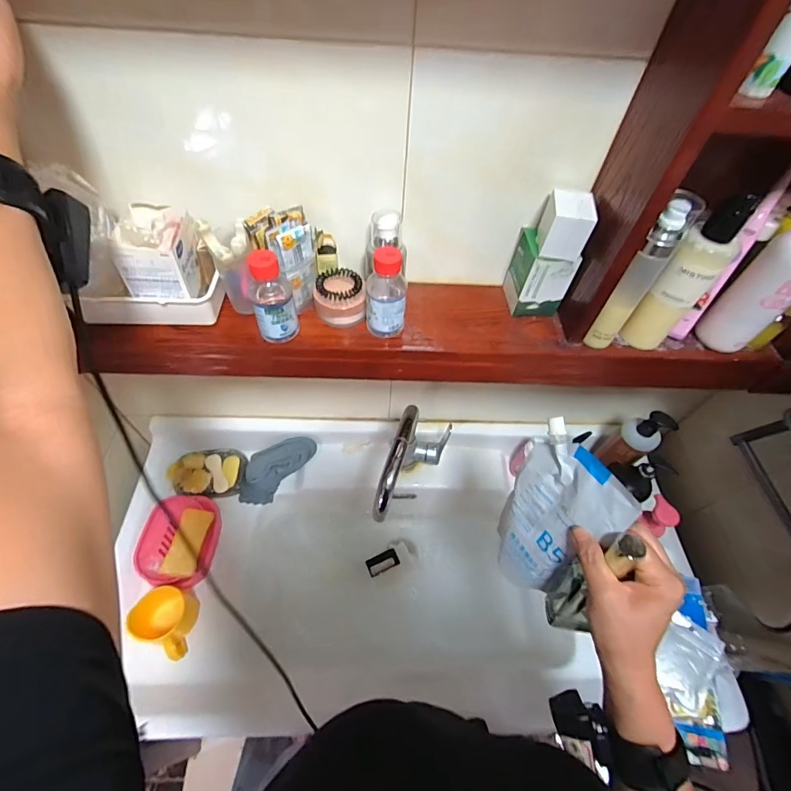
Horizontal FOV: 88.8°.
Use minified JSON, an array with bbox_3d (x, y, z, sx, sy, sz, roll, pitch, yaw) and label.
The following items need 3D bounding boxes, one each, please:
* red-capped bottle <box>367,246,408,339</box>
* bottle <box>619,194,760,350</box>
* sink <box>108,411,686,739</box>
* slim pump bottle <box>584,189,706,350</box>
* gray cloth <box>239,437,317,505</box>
[{"bbox_3d":[-0.010,-0.110,0.447,0.044,0.103,0.044,3,55,-1],"label":"red-capped bottle"},{"bbox_3d":[0.298,-0.115,0.421,0.045,0.167,0.045,-37,64,-25],"label":"bottle"},{"bbox_3d":[-0.088,0.293,0.739,0.729,0.196,0.472,0,55,-3],"label":"sink"},{"bbox_3d":[0.247,-0.115,0.414,0.029,0.171,0.035,36,61,20],"label":"slim pump bottle"},{"bbox_3d":[-0.233,0.143,0.786,0.169,0.076,0.066,-44,64,3],"label":"gray cloth"}]

